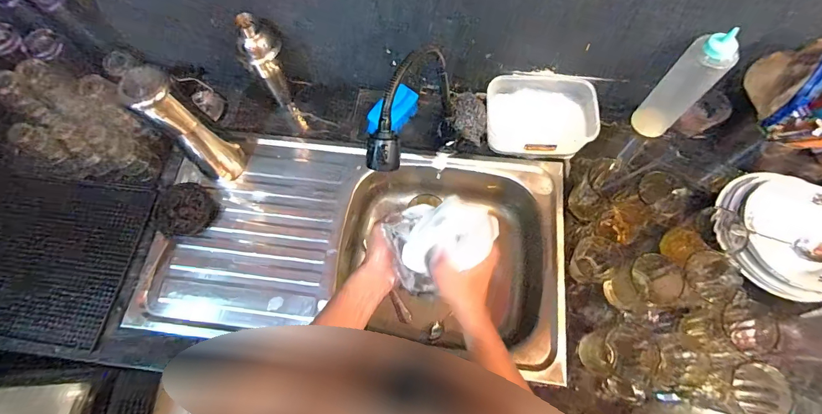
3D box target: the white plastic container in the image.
[{"bbox_3d":[0.247,-0.173,0.758,0.201,0.074,0.146,6,69,4],"label":"white plastic container"}]

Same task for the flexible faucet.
[{"bbox_3d":[0.029,-0.154,0.630,0.070,0.168,0.304,27,31,12],"label":"flexible faucet"}]

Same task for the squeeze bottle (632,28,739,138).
[{"bbox_3d":[0.470,-0.206,0.684,0.055,0.221,0.070,-38,72,-12],"label":"squeeze bottle"}]

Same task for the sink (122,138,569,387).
[{"bbox_3d":[-0.093,0.077,0.774,0.744,0.135,0.410,6,69,4],"label":"sink"}]

